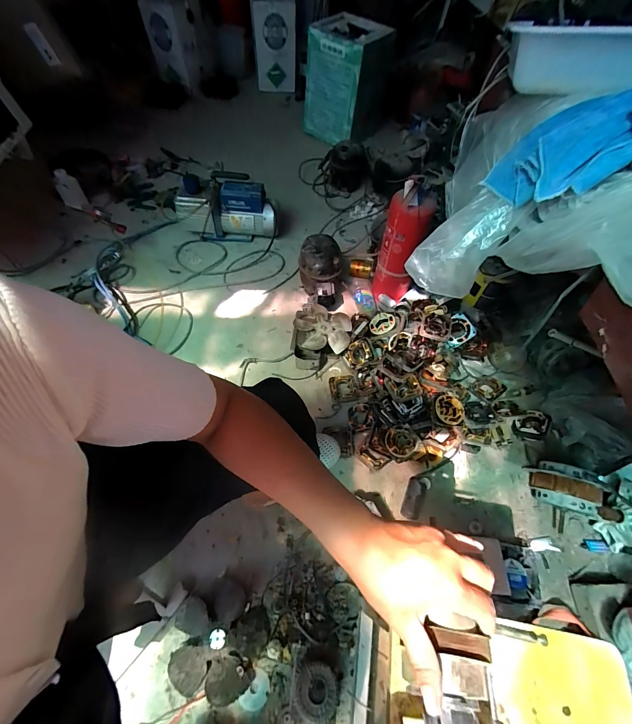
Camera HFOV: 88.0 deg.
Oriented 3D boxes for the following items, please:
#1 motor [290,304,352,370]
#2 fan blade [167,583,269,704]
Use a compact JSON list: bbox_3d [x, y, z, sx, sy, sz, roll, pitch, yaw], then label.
[{"bbox_3d":[0.016,-0.092,1.056,0.175,0.088,0.236,5,58,0],"label":"motor"},{"bbox_3d":[-0.195,0.560,0.665,0.185,0.032,0.177,2,58,-2],"label":"fan blade"}]

